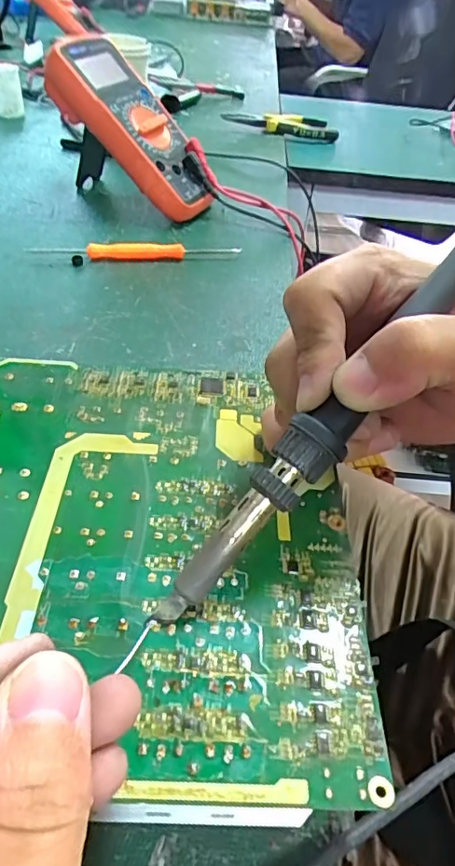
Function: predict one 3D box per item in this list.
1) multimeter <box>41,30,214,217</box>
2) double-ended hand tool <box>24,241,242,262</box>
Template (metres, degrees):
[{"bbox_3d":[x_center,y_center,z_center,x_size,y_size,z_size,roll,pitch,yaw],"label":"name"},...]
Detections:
[{"bbox_3d":[-0.081,-0.274,0.481,0.171,0.049,0.072,46,47,-13],"label":"multimeter"},{"bbox_3d":[-0.076,-0.153,0.438,0.173,0.014,0.018,-2,46,-7],"label":"double-ended hand tool"}]

